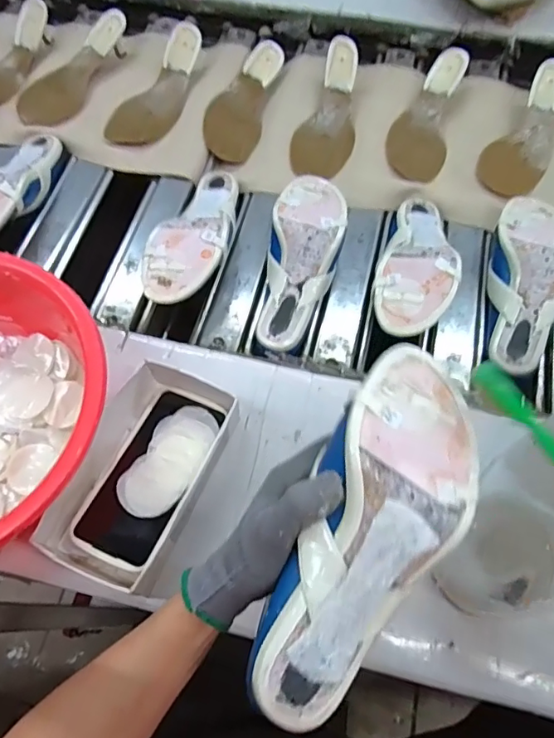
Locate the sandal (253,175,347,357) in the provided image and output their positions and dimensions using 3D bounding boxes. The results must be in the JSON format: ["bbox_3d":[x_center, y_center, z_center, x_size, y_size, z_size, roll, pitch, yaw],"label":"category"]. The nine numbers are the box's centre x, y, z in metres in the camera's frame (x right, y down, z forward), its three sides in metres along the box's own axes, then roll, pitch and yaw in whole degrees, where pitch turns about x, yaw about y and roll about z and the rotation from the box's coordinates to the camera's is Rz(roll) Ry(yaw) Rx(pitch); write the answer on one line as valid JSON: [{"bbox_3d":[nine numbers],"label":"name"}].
[{"bbox_3d":[0.028,-0.125,0.603,0.084,0.049,0.228,12,81,7],"label":"sandal"}]

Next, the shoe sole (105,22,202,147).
[{"bbox_3d":[-0.172,-0.420,0.772,0.069,0.034,0.223,24,79,14],"label":"shoe sole"}]

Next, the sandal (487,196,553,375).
[{"bbox_3d":[0.289,-0.103,0.589,0.084,0.052,0.232,12,75,8],"label":"sandal"}]

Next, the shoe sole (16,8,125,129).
[{"bbox_3d":[-0.307,-0.457,0.781,0.077,0.044,0.238,26,67,12],"label":"shoe sole"}]

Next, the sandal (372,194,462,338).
[{"bbox_3d":[0.164,-0.129,0.602,0.088,0.062,0.228,14,65,6],"label":"sandal"}]

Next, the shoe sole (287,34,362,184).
[{"bbox_3d":[0.080,-0.376,0.745,0.080,0.028,0.226,14,79,8],"label":"shoe sole"}]

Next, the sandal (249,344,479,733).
[{"bbox_3d":[0.058,0.092,0.299,0.084,0.038,0.222,24,78,14],"label":"sandal"}]

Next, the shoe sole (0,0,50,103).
[{"bbox_3d":[-0.432,-0.477,0.805,0.073,0.044,0.227,29,79,16],"label":"shoe sole"}]

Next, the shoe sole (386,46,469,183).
[{"bbox_3d":[0.216,-0.365,0.738,0.082,0.021,0.223,18,77,11],"label":"shoe sole"}]

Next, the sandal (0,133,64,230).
[{"bbox_3d":[-0.341,-0.232,0.655,0.085,0.064,0.222,17,62,10],"label":"sandal"}]

